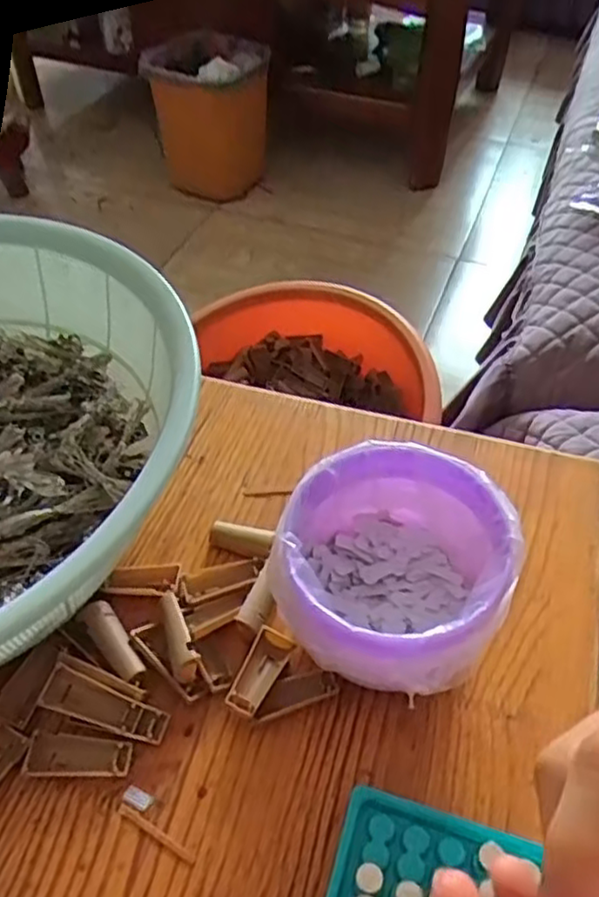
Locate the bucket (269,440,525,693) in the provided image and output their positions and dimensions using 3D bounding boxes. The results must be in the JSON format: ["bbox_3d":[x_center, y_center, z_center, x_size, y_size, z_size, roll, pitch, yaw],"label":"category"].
[{"bbox_3d":[0.046,0.069,0.358,0.104,0.091,0.107,-1,50,1],"label":"bucket"}]

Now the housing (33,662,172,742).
[{"bbox_3d":[-0.097,0.130,0.352,0.063,0.011,0.021,23,53,1],"label":"housing"}]

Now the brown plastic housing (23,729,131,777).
[{"bbox_3d":[-0.108,0.151,0.343,0.048,0.011,0.020,4,50,5],"label":"brown plastic housing"}]

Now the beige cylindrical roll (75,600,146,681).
[{"bbox_3d":[-0.101,0.104,0.379,0.017,0.011,0.050,-34,57,-24],"label":"beige cylindrical roll"}]

